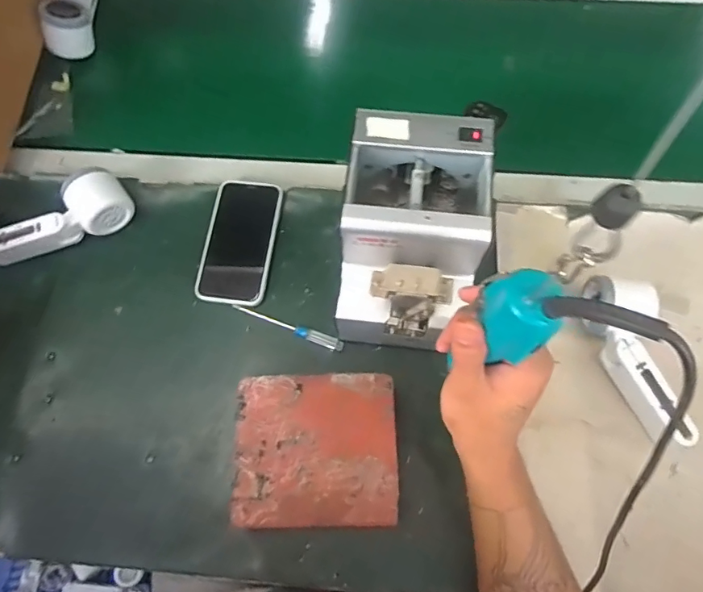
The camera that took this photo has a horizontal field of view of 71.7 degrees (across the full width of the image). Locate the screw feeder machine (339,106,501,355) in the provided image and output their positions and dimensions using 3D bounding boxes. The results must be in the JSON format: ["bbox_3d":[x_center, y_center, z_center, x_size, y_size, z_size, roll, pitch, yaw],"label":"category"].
[{"bbox_3d":[0.056,-0.051,0.463,0.117,0.151,0.166,8,69,5],"label":"screw feeder machine"}]

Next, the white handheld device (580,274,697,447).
[{"bbox_3d":[0.267,0.061,0.463,0.062,0.058,0.166,-6,68,-1],"label":"white handheld device"}]

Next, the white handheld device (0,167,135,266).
[{"bbox_3d":[-0.324,-0.077,0.525,0.166,0.047,0.061,-28,70,-9],"label":"white handheld device"}]

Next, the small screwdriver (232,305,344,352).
[{"bbox_3d":[-0.068,0.034,0.513,0.123,0.010,0.014,17,70,8],"label":"small screwdriver"}]

